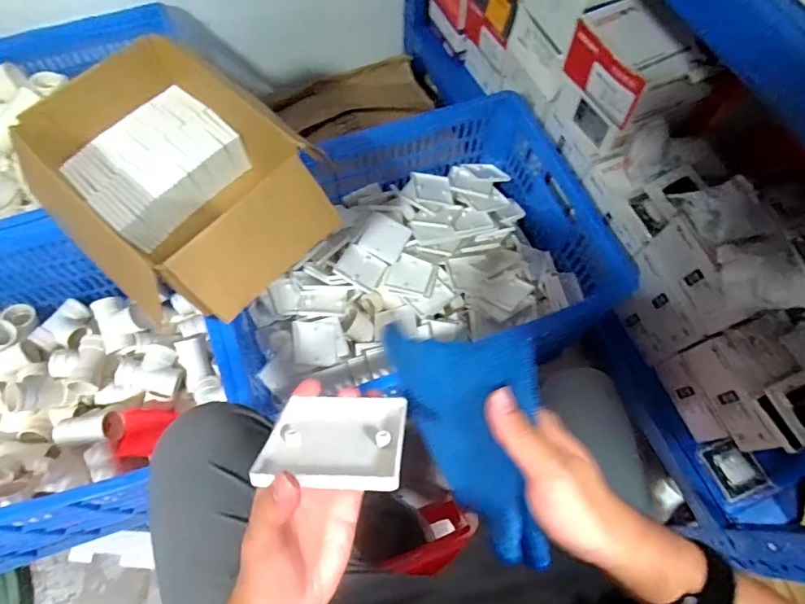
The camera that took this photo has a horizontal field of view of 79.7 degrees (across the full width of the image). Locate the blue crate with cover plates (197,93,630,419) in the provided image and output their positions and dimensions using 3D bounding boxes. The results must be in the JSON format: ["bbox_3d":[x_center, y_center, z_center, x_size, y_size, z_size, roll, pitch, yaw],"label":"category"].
[{"bbox_3d":[0.007,-0.108,0.944,0.689,0.224,0.495,-14,67,-7],"label":"blue crate with cover plates"}]

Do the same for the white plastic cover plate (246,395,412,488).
[{"bbox_3d":[-0.041,0.091,0.313,0.083,0.014,0.082,-1,27,6],"label":"white plastic cover plate"}]

